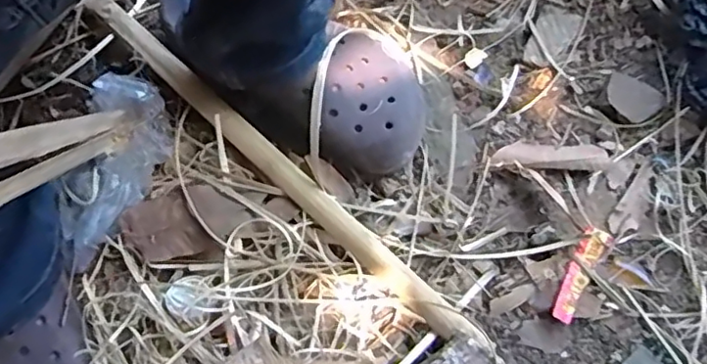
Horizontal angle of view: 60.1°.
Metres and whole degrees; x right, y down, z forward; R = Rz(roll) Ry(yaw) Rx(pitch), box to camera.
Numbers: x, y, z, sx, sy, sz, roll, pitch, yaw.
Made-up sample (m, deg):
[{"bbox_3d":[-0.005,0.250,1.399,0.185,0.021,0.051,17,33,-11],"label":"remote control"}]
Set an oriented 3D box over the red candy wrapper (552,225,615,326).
[{"bbox_3d":[0.190,0.074,0.510,0.025,0.016,0.088,33,73,13],"label":"red candy wrapper"}]

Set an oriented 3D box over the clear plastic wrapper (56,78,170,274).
[{"bbox_3d":[-0.210,-0.017,0.520,0.087,0.029,0.165,15,69,7],"label":"clear plastic wrapper"}]

